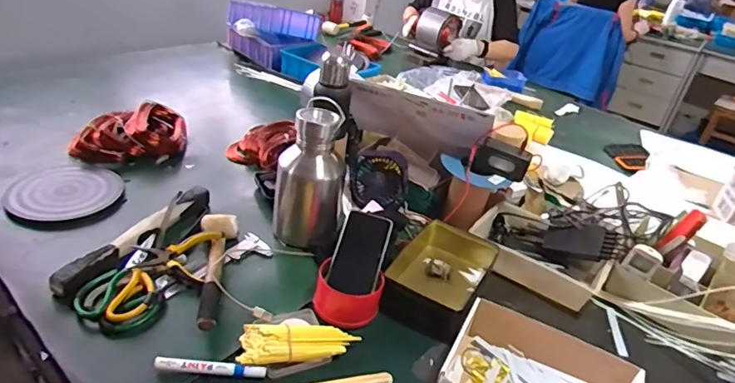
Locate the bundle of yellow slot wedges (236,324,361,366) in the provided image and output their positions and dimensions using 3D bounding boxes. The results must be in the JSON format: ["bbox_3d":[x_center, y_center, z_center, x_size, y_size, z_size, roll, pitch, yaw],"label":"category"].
[{"bbox_3d":[-0.096,0.211,0.698,0.161,0.022,0.054,-1,34,-12],"label":"bundle of yellow slot wedges"}]

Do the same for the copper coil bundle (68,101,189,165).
[{"bbox_3d":[-0.529,-0.121,1.110,0.242,0.080,0.131,-8,36,-25],"label":"copper coil bundle"}]

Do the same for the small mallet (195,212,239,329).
[{"bbox_3d":[-0.245,0.124,0.806,0.065,0.037,0.263,1,33,-12],"label":"small mallet"}]

